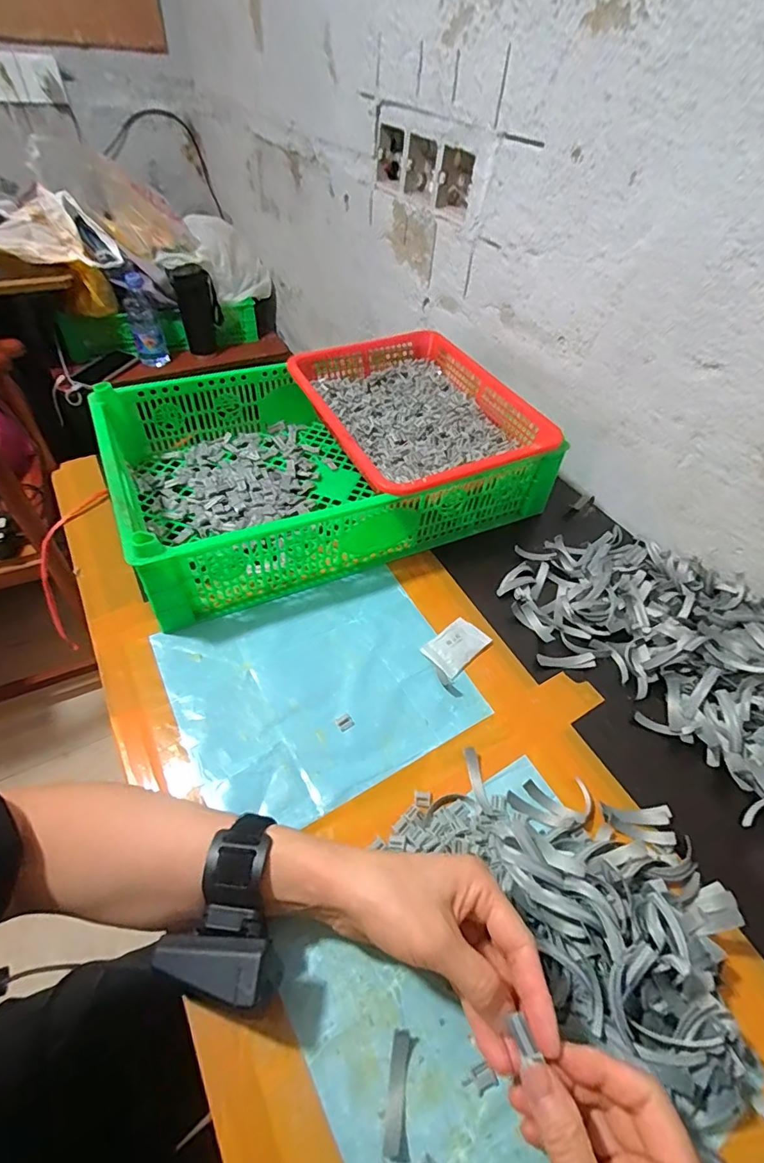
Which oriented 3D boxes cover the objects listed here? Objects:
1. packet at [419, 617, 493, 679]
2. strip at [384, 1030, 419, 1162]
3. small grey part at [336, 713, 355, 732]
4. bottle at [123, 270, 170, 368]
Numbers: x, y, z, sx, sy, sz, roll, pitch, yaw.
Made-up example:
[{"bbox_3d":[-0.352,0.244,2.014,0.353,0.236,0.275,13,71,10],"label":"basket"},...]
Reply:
[{"bbox_3d":[0.072,0.060,0.468,0.064,0.010,0.039,-34,60,-30],"label":"packet"},{"bbox_3d":[0.011,0.287,0.274,0.014,0.010,0.052,9,48,3],"label":"strip"},{"bbox_3d":[-0.031,0.119,0.415,0.013,0.004,0.013,-24,57,-22],"label":"small grey part"},{"bbox_3d":[-0.560,-0.604,1.160,0.071,0.201,0.064,-16,52,-19],"label":"bottle"}]

